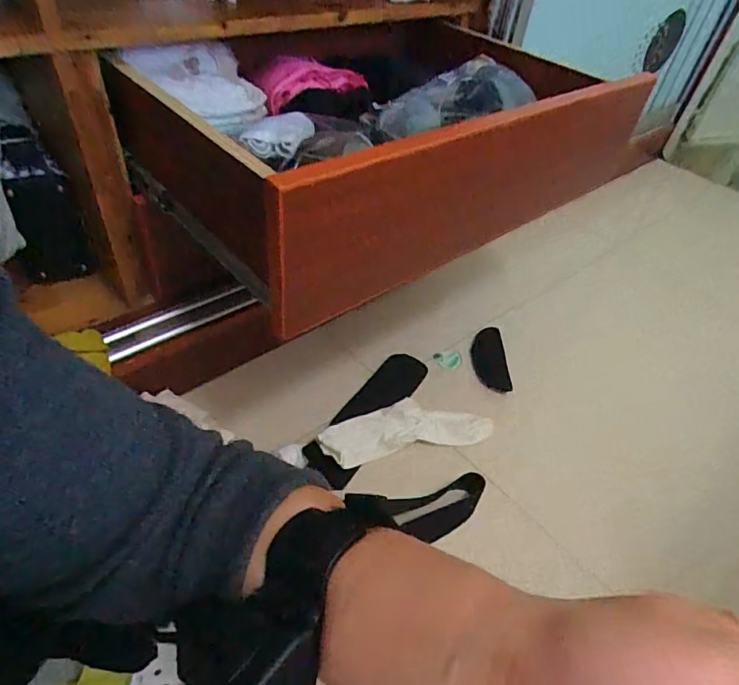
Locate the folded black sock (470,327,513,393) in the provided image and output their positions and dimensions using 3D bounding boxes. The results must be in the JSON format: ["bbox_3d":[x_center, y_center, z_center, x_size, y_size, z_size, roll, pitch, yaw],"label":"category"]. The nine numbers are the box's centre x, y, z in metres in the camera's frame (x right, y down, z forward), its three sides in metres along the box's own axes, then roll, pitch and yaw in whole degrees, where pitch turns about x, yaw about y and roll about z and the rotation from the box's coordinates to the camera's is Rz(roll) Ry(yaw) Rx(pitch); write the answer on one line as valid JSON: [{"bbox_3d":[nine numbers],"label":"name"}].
[{"bbox_3d":[0.233,0.030,0.957,0.063,0.009,0.165,6,44,0],"label":"folded black sock"}]

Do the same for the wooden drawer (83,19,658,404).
[{"bbox_3d":[0.021,-0.340,0.734,0.676,0.158,0.509,-31,55,-32],"label":"wooden drawer"}]

